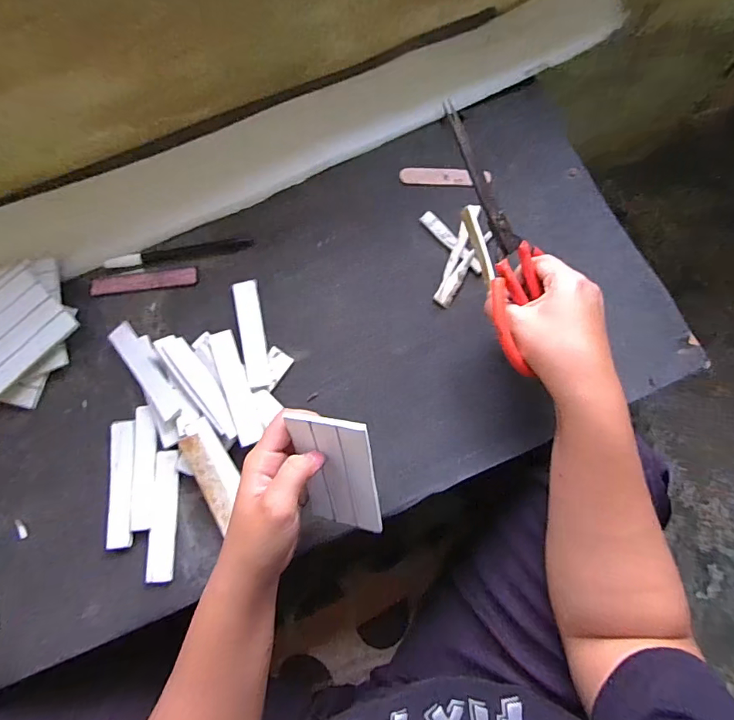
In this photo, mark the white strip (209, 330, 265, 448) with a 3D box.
[{"bbox_3d":[-0.118,0.022,0.410,0.022,0.004,0.109,-16,72,-17],"label":"white strip"}]

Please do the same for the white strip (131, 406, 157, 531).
[{"bbox_3d":[-0.200,0.095,0.405,0.021,0.004,0.106,-4,77,1],"label":"white strip"}]

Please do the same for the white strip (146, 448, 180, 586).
[{"bbox_3d":[-0.178,0.135,0.396,0.023,0.004,0.107,-3,77,1],"label":"white strip"}]

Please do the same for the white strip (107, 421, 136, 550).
[{"bbox_3d":[-0.218,0.109,0.402,0.022,0.004,0.107,-6,77,0],"label":"white strip"}]

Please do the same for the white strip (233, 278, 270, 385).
[{"bbox_3d":[-0.110,-0.027,0.431,0.023,0.004,0.108,-8,71,-11],"label":"white strip"}]

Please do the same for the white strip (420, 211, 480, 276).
[{"bbox_3d":[0.084,-0.116,0.446,0.014,0.004,0.081,-40,79,-7],"label":"white strip"}]

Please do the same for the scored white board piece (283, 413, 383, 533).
[{"bbox_3d":[-0.022,0.083,0.329,0.059,0.108,0.005,7,36,22],"label":"scored white board piece"}]

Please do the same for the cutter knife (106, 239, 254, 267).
[{"bbox_3d":[-0.188,-0.109,0.456,0.143,0.010,0.015,-10,77,-1],"label":"cutter knife"}]

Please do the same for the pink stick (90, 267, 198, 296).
[{"bbox_3d":[-0.222,-0.079,0.453,0.103,0.007,0.019,-7,77,0],"label":"pink stick"}]

